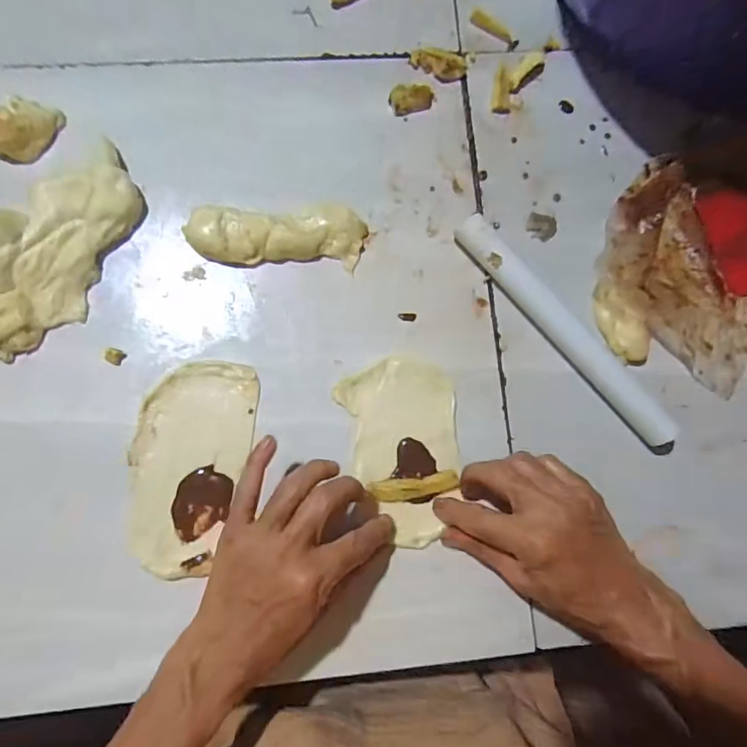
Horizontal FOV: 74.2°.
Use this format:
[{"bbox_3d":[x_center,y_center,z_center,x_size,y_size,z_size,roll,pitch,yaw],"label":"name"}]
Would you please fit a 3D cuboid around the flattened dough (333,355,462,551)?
[{"bbox_3d":[0.029,0.057,0.381,0.086,0.004,0.136,-15,82,-6],"label":"flattened dough"}]

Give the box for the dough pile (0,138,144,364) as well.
[{"bbox_3d":[-0.248,-0.091,0.370,0.164,0.027,0.108,-32,84,-8],"label":"dough pile"}]

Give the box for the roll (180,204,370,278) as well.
[{"bbox_3d":[-0.075,-0.110,0.390,0.134,0.023,0.049,3,81,-3],"label":"roll"}]

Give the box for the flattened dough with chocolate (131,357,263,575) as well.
[{"bbox_3d":[-0.138,0.066,0.366,0.081,0.008,0.154,10,80,-2],"label":"flattened dough with chocolate"}]

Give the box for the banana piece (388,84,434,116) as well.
[{"bbox_3d":[0.034,-0.234,0.420,0.039,0.015,0.017,-15,82,-6],"label":"banana piece"}]

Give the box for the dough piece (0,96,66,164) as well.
[{"bbox_3d":[-0.286,-0.198,0.392,0.047,0.018,0.057,30,80,2],"label":"dough piece"}]

